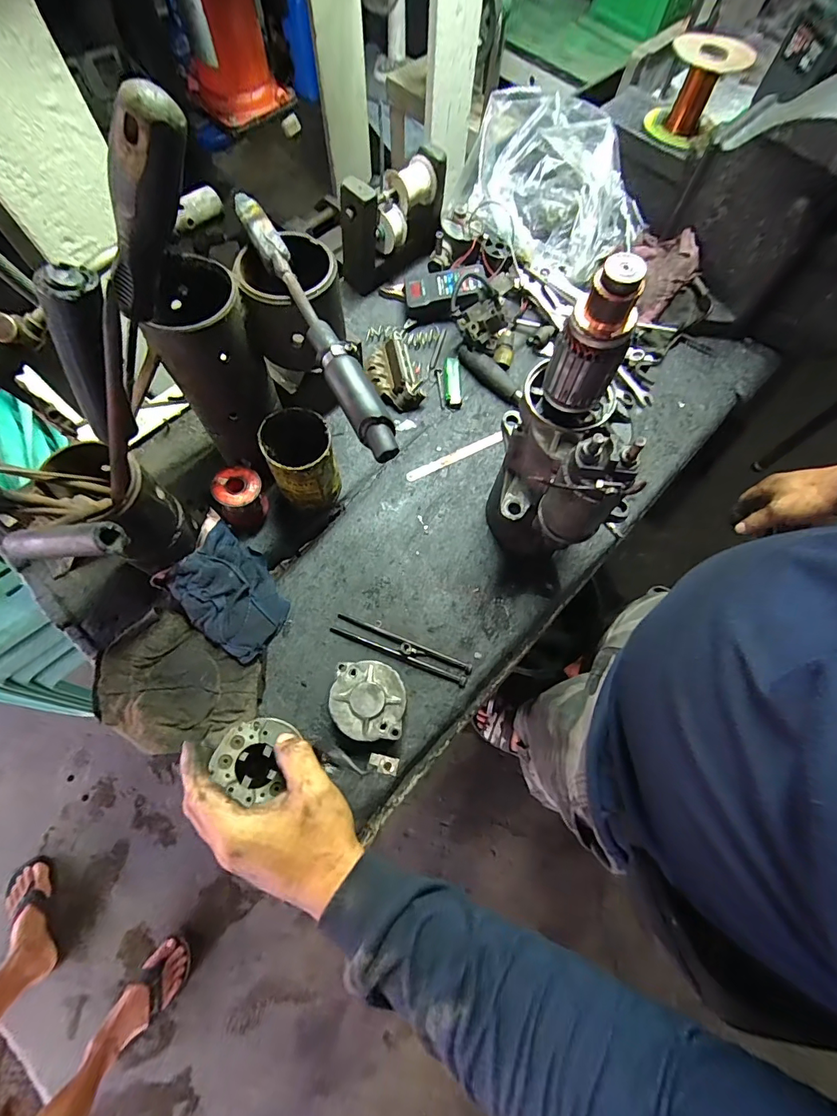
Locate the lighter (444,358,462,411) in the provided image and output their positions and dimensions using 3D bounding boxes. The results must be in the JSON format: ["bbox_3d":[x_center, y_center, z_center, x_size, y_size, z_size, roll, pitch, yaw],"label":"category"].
[{"bbox_3d":[0.049,-0.251,0.624,0.024,0.011,0.085,1,69,-2],"label":"lighter"}]

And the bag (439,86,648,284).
[{"bbox_3d":[0.200,-0.550,0.662,0.272,0.129,0.205,20,70,5],"label":"bag"}]

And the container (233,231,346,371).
[{"bbox_3d":[-0.113,-0.239,0.412,0.091,0.076,0.090,1,69,-2],"label":"container"}]

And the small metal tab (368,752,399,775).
[{"bbox_3d":[-0.032,0.192,0.409,0.027,0.007,0.015,15,70,3],"label":"small metal tab"}]

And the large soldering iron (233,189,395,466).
[{"bbox_3d":[-0.086,-0.195,0.354,0.027,0.031,0.274,-26,73,-11],"label":"large soldering iron"}]

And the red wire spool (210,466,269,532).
[{"bbox_3d":[-0.211,-0.072,0.523,0.047,0.058,0.054,24,70,7],"label":"red wire spool"}]

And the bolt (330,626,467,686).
[{"bbox_3d":[-0.023,0.110,0.499,0.164,0.009,0.009,20,70,5],"label":"bolt"}]

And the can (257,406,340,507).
[{"bbox_3d":[-0.131,-0.104,0.511,0.067,0.123,0.070,1,69,-2],"label":"can"}]

